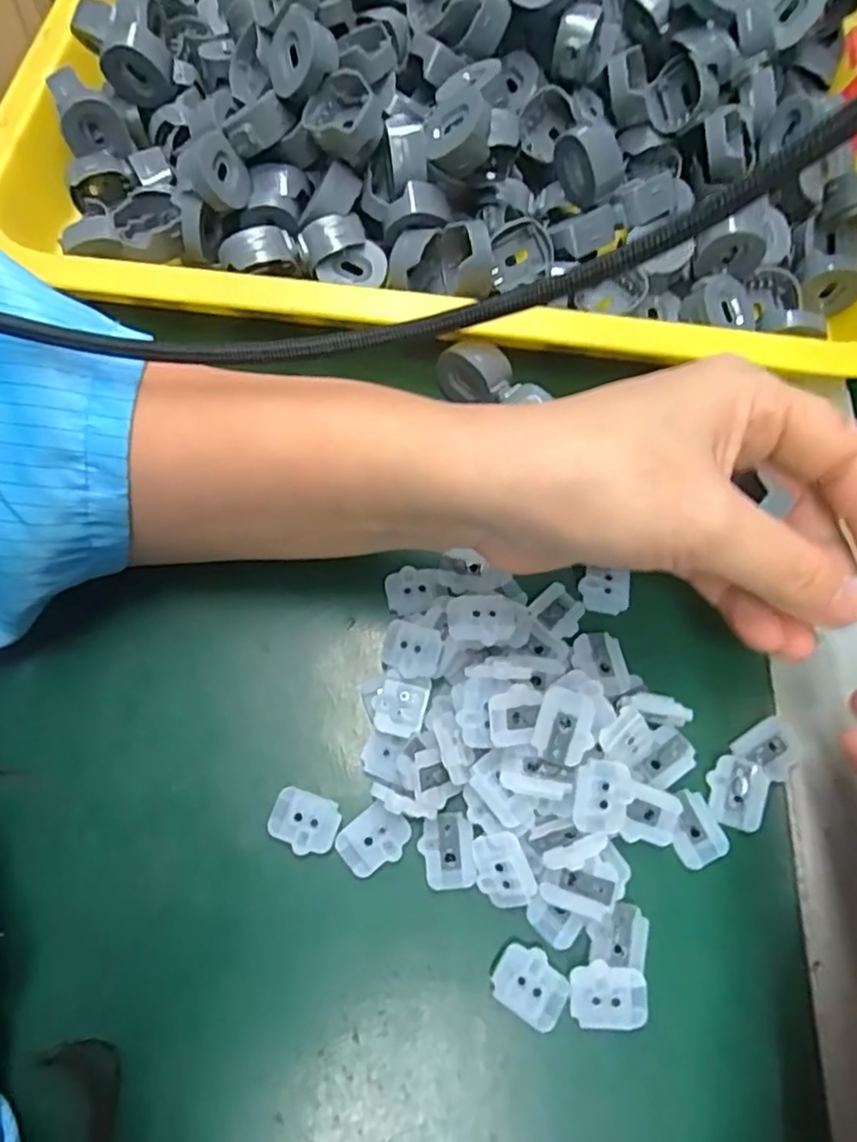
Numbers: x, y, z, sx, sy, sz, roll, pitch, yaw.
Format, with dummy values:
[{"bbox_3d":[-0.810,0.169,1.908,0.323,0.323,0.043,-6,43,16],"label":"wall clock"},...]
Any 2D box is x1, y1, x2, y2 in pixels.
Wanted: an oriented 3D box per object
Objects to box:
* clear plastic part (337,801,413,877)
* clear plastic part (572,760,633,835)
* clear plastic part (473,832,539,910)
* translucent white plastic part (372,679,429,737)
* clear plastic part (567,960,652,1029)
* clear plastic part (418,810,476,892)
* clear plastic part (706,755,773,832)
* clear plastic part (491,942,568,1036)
[{"bbox_3d":[-0.017,0.083,0.202,0.021,0.004,0.016,-36,74,-15],"label":"clear plastic part"},{"bbox_3d":[0.052,0.068,0.196,0.017,0.004,0.020,3,88,-2],"label":"clear plastic part"},{"bbox_3d":[0.022,0.089,0.194,0.015,0.006,0.021,-19,70,-9],"label":"clear plastic part"},{"bbox_3d":[-0.009,0.044,0.211,0.016,0.004,0.016,12,68,3],"label":"translucent white plastic part"},{"bbox_3d":[0.052,0.121,0.187,0.021,0.004,0.016,2,68,-1],"label":"clear plastic part"},{"bbox_3d":[0.006,0.086,0.201,0.016,0.004,0.022,-5,68,-4],"label":"clear plastic part"},{"bbox_3d":[0.099,0.070,0.208,0.018,0.004,0.020,22,69,7],"label":"clear plastic part"},{"bbox_3d":[0.030,0.119,0.188,0.022,0.004,0.017,33,71,11],"label":"clear plastic part"}]

